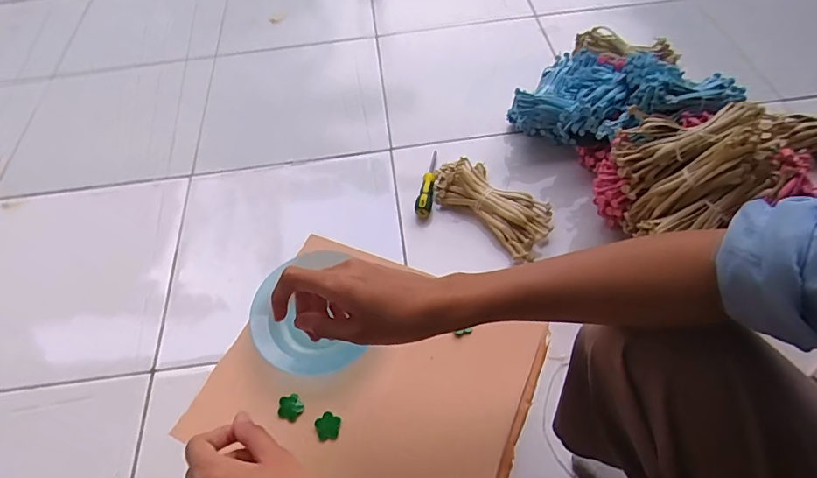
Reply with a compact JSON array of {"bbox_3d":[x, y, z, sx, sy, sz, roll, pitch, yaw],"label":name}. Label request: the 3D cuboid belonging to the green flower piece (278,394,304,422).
[{"bbox_3d":[-0.109,0.156,0.450,0.023,0.004,0.023,-2,56,3],"label":"green flower piece"}]

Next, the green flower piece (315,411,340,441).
[{"bbox_3d":[-0.072,0.168,0.440,0.022,0.005,0.024,-12,56,-4],"label":"green flower piece"}]

